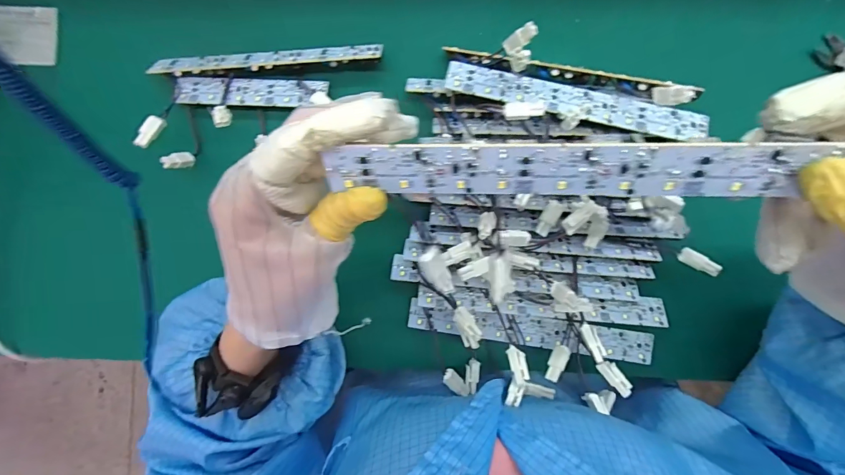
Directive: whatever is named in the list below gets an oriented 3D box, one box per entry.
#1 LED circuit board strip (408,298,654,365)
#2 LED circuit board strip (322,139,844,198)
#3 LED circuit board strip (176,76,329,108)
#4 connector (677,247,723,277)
[{"bbox_3d":[0.086,0.075,0.322,0.193,0.010,0.024,8,89,3],"label":"LED circuit board strip"},{"bbox_3d":[0.050,-0.026,0.157,0.175,0.004,0.026,1,134,8],"label":"LED circuit board strip"},{"bbox_3d":[-0.145,-0.123,0.337,0.127,0.009,0.027,3,89,3],"label":"LED circuit board strip"},{"bbox_3d":[0.200,0.017,0.290,0.010,0.028,0.007,-44,130,1],"label":"connector"}]

